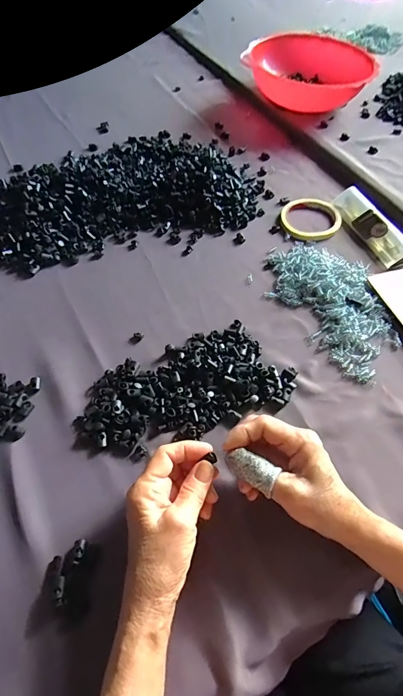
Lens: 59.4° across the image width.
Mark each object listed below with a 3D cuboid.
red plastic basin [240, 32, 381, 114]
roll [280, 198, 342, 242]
[{"bbox_3d":[0.227,-0.569,0.741,0.233,0.084,0.233,1,58,-2],"label":"red plastic basin"},{"bbox_3d":[0.169,-0.199,0.545,0.095,0.014,0.083,-34,65,-21],"label":"roll"}]

